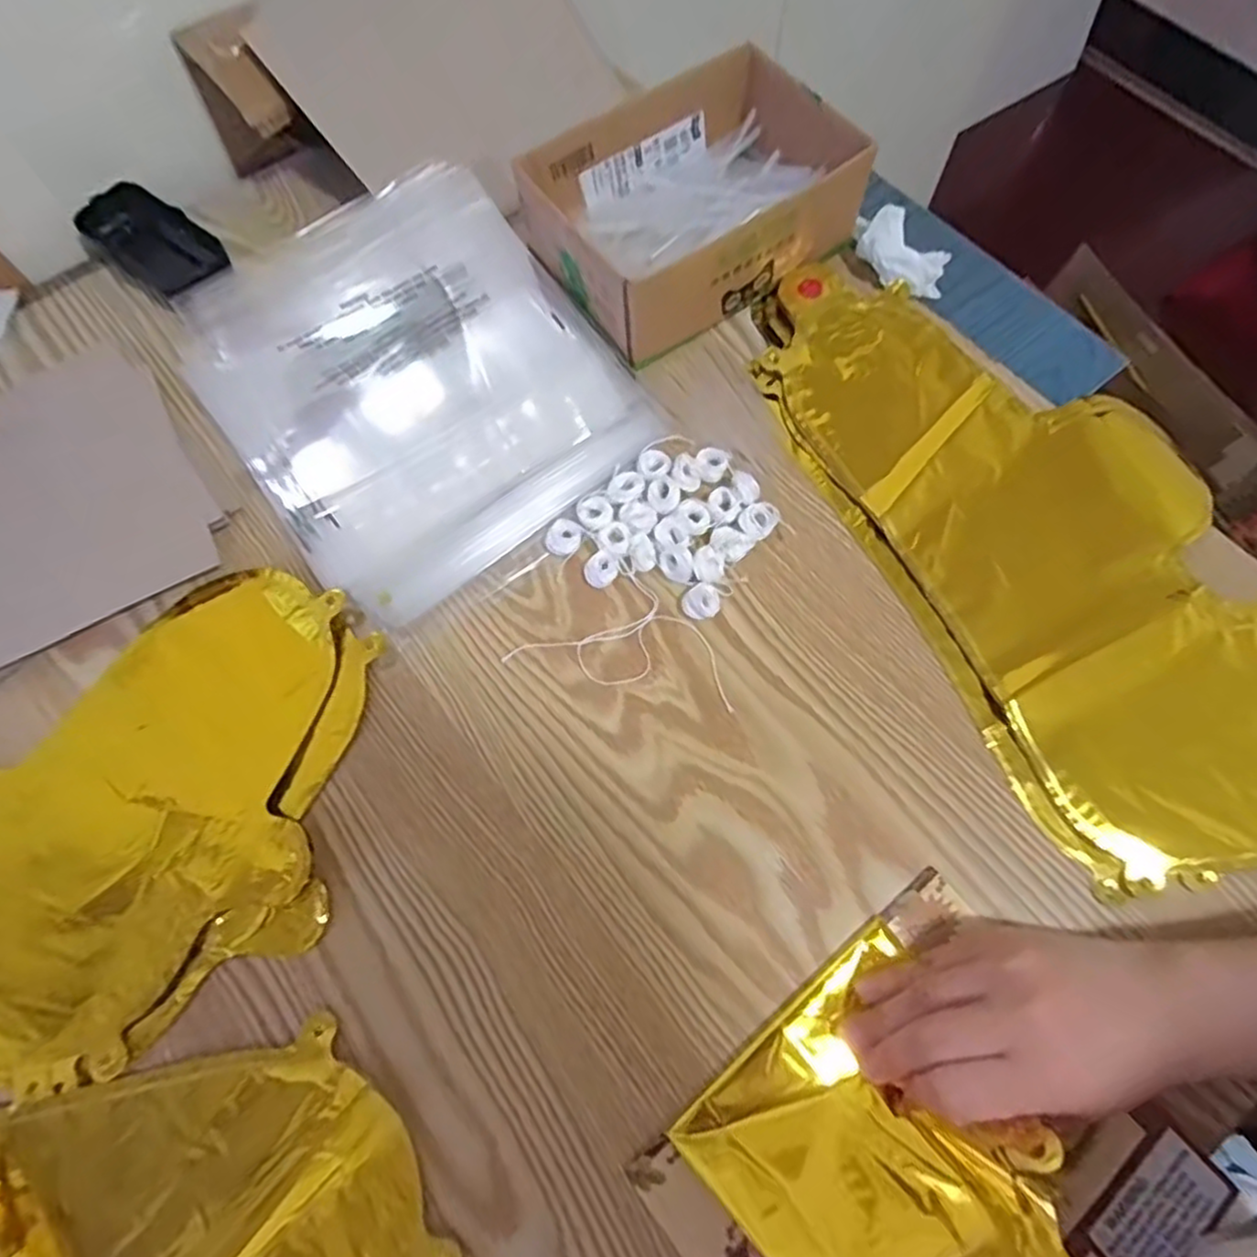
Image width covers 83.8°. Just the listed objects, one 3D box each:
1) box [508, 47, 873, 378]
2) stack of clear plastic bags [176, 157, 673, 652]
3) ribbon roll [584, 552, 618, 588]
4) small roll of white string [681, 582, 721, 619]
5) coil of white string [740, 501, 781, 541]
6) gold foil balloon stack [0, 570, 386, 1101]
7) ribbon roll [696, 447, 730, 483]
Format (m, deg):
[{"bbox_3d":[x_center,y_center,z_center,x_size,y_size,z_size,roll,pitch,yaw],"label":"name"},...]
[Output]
[{"bbox_3d":[0.040,-0.272,0.450,0.190,0.063,0.141,-34,72,-10],"label":"box"},{"bbox_3d":[-0.134,-0.156,0.434,0.218,0.023,0.288,-35,72,-11],"label":"stack of clear plastic bags"},{"bbox_3d":[-0.016,-0.032,0.396,0.018,0.008,0.019,-1,70,2],"label":"ribbon roll"},{"bbox_3d":[0.040,-0.015,0.385,0.020,0.014,0.019,-1,70,2],"label":"small roll of white string"},{"bbox_3d":[0.074,-0.061,0.399,0.020,0.012,0.021,-1,70,2],"label":"coil of white string"},{"bbox_3d":[-0.359,0.098,0.354,0.431,0.008,0.228,-5,70,0],"label":"gold foil balloon stack"},{"bbox_3d":[0.050,-0.097,0.413,0.018,0.006,0.022,5,70,4],"label":"ribbon roll"}]

